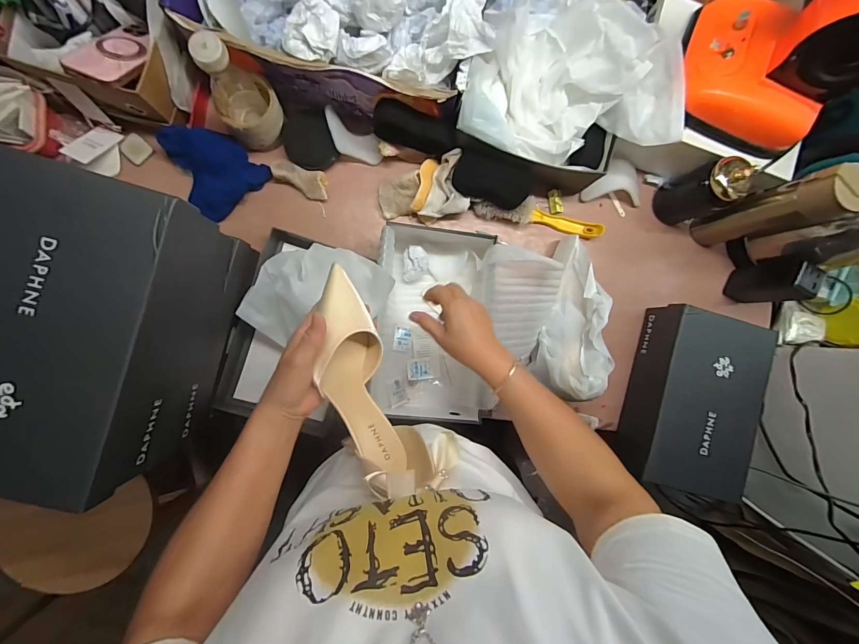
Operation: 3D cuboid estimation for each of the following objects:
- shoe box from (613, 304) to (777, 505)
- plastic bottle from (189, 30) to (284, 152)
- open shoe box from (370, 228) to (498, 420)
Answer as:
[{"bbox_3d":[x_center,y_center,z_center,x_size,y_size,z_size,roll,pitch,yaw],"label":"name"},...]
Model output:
[{"bbox_3d":[0.455,0.136,0.655,0.184,0.120,0.288,19,88,-6],"label":"shoe box"},{"bbox_3d":[-0.269,-0.323,0.533,0.087,0.176,0.067,-30,94,-5],"label":"plastic bottle"},{"bbox_3d":[0.002,0.004,0.612,0.175,0.099,0.312,5,90,-6],"label":"open shoe box"}]

